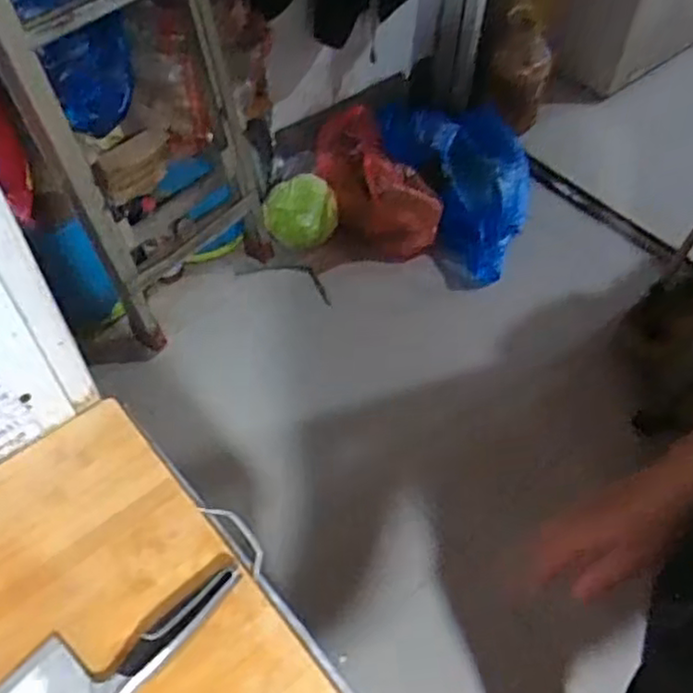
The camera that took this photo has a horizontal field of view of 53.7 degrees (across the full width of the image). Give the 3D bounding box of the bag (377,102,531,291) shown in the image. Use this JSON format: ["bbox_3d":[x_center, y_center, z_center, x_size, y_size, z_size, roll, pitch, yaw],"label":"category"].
[{"bbox_3d":[0.316,-0.424,1.775,0.353,0.202,0.505,-18,57,-13],"label":"bag"}]

